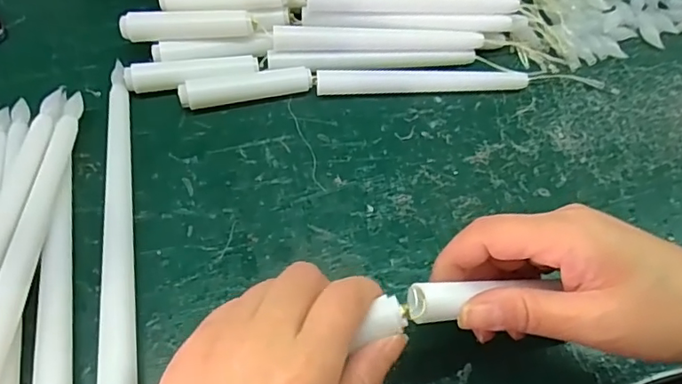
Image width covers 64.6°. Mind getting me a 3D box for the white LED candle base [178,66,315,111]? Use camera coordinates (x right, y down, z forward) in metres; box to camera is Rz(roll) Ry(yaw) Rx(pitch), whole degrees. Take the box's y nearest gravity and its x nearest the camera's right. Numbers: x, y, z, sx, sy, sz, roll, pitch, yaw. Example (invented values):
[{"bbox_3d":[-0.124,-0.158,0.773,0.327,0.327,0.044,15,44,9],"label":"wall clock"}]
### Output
[{"bbox_3d":[-0.063,-0.071,0.363,0.086,0.017,0.018,-13,63,-10],"label":"white LED candle base"}]

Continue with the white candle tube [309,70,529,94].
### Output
[{"bbox_3d":[0.057,-0.078,0.377,0.147,0.013,0.015,-2,62,-5],"label":"white candle tube"}]

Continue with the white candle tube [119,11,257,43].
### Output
[{"bbox_3d":[-0.103,-0.112,0.368,0.087,0.017,0.016,-3,62,-5],"label":"white candle tube"}]

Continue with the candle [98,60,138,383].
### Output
[{"bbox_3d":[-0.128,0.025,0.310,0.017,0.014,0.238,-9,63,-8],"label":"candle"}]

